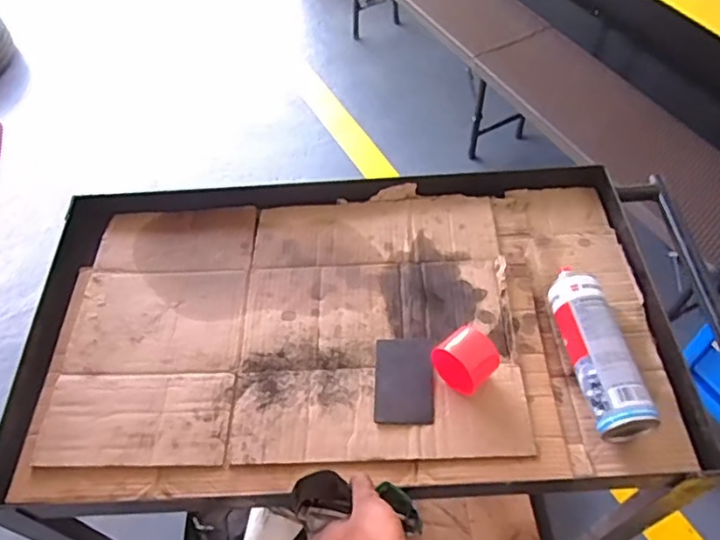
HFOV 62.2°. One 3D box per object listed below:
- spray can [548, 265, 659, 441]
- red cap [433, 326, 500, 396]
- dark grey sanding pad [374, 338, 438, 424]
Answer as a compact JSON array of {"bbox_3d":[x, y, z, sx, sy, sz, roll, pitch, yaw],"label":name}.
[{"bbox_3d":[0.278,0.093,0.715,0.057,0.058,0.216,-7,55,-3],"label":"spray can"},{"bbox_3d":[0.126,0.110,0.709,0.062,0.059,0.063,-35,51,-30],"label":"red cap"},{"bbox_3d":[0.055,0.132,0.729,0.071,0.009,0.114,0,54,5],"label":"dark grey sanding pad"}]

